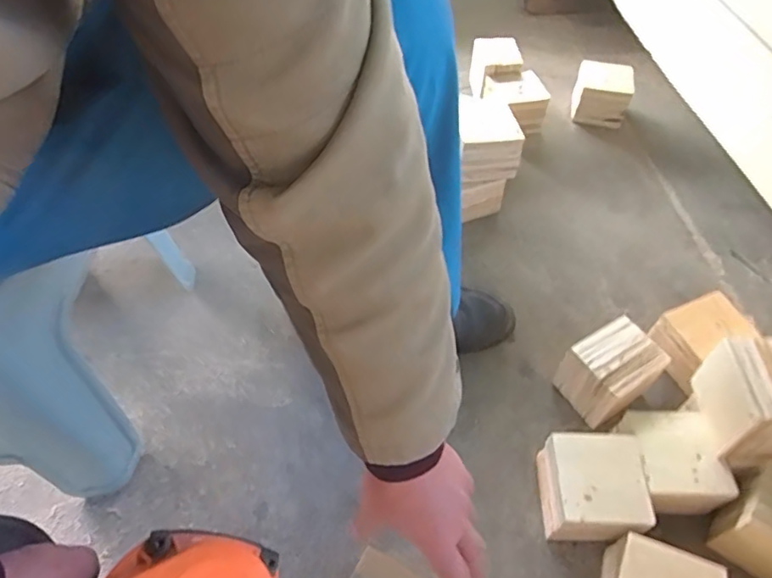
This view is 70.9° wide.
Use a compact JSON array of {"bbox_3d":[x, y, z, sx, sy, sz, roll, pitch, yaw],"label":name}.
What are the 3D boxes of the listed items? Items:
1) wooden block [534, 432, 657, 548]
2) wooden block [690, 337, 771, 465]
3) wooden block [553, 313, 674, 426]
[{"bbox_3d":[0.227,0.225,0.608,0.098,0.077,0.103,5,52,2],"label":"wooden block"},{"bbox_3d":[0.397,0.119,0.585,0.083,0.097,0.103,2,53,1],"label":"wooden block"},{"bbox_3d":[0.282,0.108,0.690,0.097,0.093,0.088,-27,58,-21],"label":"wooden block"}]

